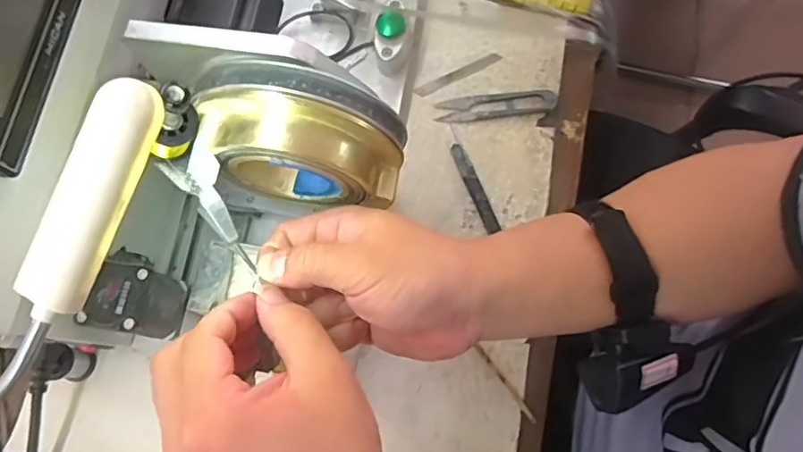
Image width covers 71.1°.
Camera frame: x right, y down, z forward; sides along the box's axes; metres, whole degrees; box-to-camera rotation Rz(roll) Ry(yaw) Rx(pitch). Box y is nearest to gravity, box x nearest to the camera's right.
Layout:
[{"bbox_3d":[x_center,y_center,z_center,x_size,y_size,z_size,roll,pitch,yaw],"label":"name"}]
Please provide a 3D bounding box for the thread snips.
[{"bbox_3d":[0.081,-0.104,0.481,0.100,0.011,0.022,-6,74,1],"label":"thread snips"}]

